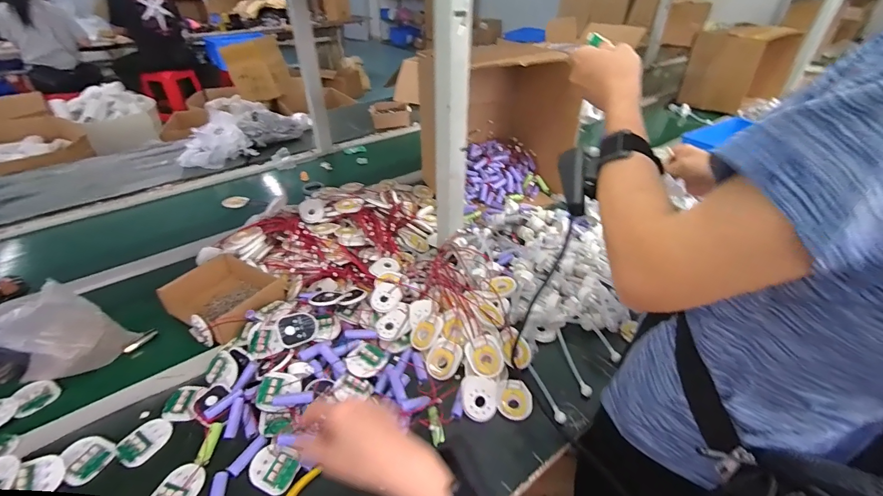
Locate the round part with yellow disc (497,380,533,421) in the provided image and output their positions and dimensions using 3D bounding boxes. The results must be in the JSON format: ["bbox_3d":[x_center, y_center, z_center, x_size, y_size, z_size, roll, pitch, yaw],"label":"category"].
[{"bbox_3d":[0.103,0.207,0.529,0.043,0.005,0.054,18,40,22],"label":"round part with yellow disc"}]

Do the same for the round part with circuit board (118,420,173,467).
[{"bbox_3d":[-0.378,0.249,0.498,0.048,0.006,0.058,17,40,22],"label":"round part with circuit board"}]

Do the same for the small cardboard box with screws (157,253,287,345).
[{"bbox_3d":[-0.378,0.088,0.693,0.177,0.064,0.150,20,41,25],"label":"small cardboard box with screws"}]

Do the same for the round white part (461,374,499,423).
[{"bbox_3d":[0.050,0.203,0.523,0.047,0.008,0.055,10,60,2],"label":"round white part"}]

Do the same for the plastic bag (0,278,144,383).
[{"bbox_3d":[-0.553,0.124,0.562,0.089,0.147,0.132,23,43,28],"label":"plastic bag"}]

